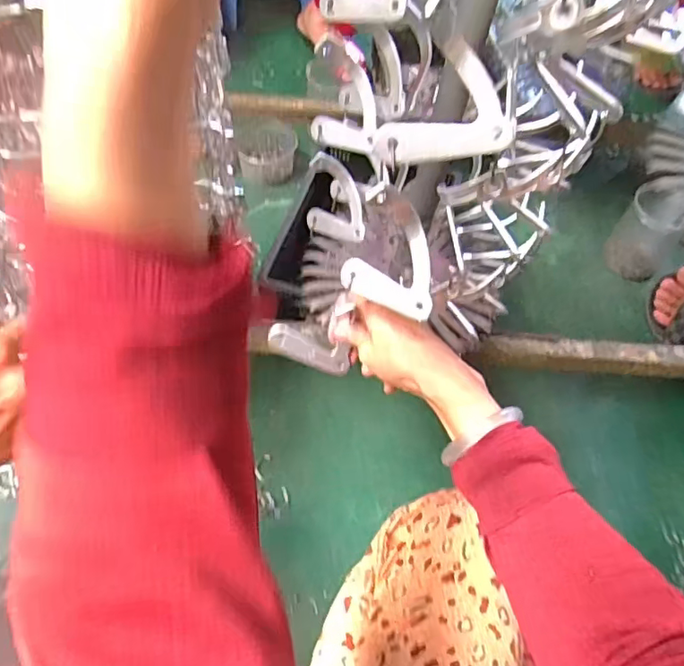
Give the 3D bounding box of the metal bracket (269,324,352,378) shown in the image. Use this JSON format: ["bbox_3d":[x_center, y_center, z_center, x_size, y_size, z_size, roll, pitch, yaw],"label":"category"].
[{"bbox_3d":[-0.027,0.014,0.496,0.074,0.017,0.024,23,55,-10],"label":"metal bracket"}]

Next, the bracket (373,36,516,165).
[{"bbox_3d":[0.060,-0.114,0.318,0.061,0.070,0.018,39,31,-10],"label":"bracket"}]

